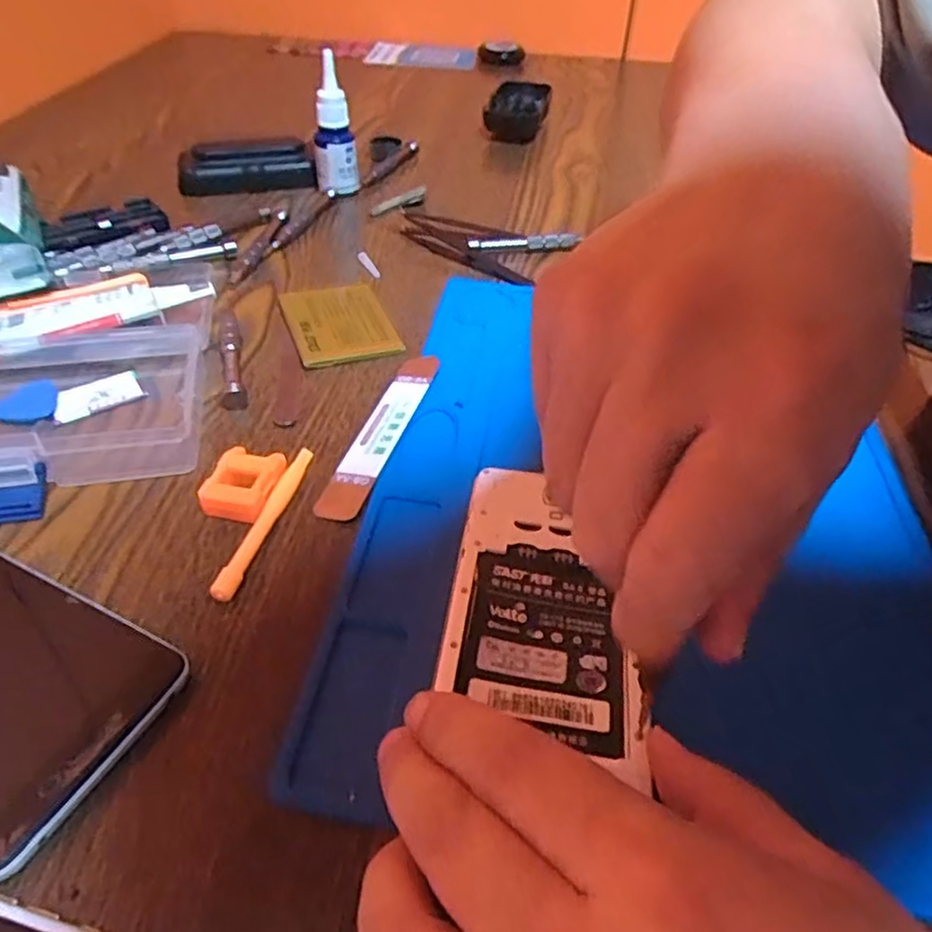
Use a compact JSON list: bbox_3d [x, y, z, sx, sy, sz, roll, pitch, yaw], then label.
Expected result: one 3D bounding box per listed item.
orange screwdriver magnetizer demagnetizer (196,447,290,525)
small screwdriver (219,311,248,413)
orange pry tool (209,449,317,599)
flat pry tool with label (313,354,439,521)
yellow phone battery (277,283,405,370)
[{"bbox_3d":[-0.093,0.009,0.293,0.027,0.013,0.033,9,43,6],"label":"orange screwdriver magnetizer demagnetizer"},{"bbox_3d":[-0.125,-0.062,0.368,0.012,0.012,0.094,-9,44,-13],"label":"small screwdriver"},{"bbox_3d":[-0.080,0.021,0.283,0.009,0.010,0.082,10,43,7],"label":"orange pry tool"},{"bbox_3d":[-0.039,-0.018,0.328,0.021,0.004,0.115,9,45,16],"label":"flat pry tool with label"},{"bbox_3d":[-0.072,-0.081,0.394,0.055,0.006,0.071,-13,45,-18],"label":"yellow phone battery"}]

